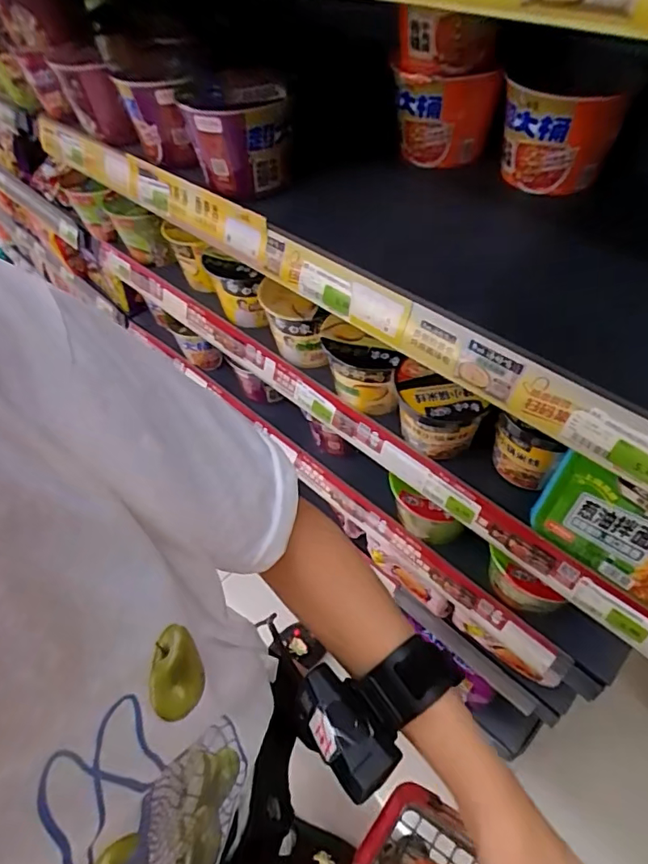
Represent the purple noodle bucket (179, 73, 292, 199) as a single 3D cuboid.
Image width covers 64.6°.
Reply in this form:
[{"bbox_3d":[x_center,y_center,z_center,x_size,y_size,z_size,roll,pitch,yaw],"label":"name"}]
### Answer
[{"bbox_3d":[-0.102,-0.362,0.627,0.118,0.116,0.118,-3,51,4],"label":"purple noodle bucket"}]

